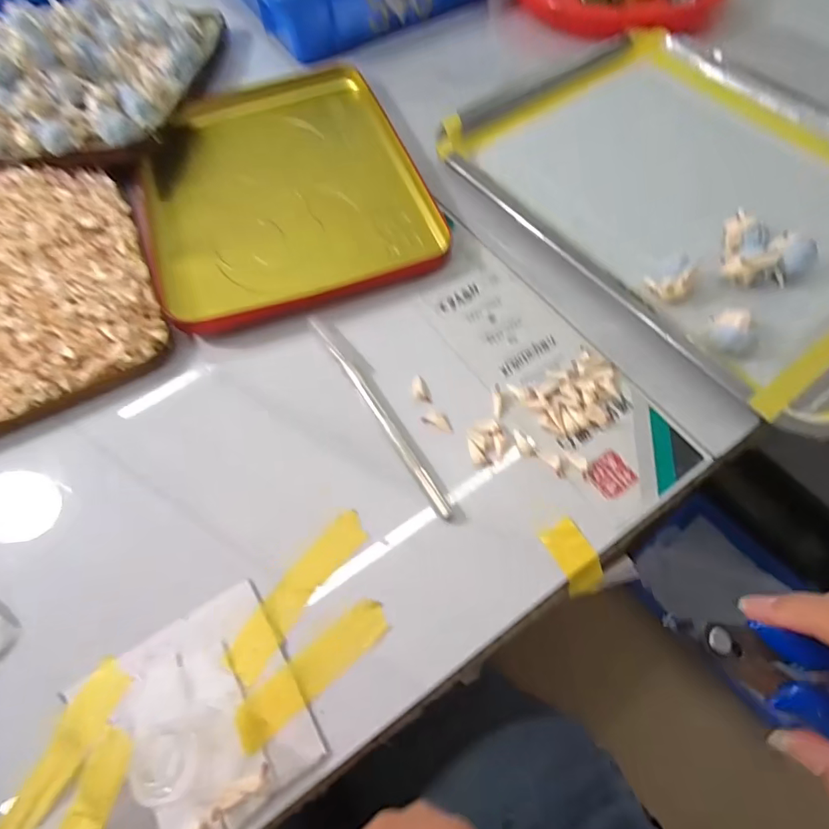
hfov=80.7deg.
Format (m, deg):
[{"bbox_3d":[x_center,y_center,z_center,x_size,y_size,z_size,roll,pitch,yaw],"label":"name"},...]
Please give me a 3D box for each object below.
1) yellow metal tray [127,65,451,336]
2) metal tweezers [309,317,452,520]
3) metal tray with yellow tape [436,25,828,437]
[{"bbox_3d":[-0.113,-0.189,0.388,0.206,0.020,0.263,-22,66,-10],"label":"yellow metal tray"},{"bbox_3d":[-0.024,-0.004,0.292,0.008,0.004,0.155,-30,68,-13],"label":"metal tweezers"},{"bbox_3d":[0.223,-0.179,0.358,0.289,0.027,0.353,-32,68,-14],"label":"metal tray with yellow tape"}]

